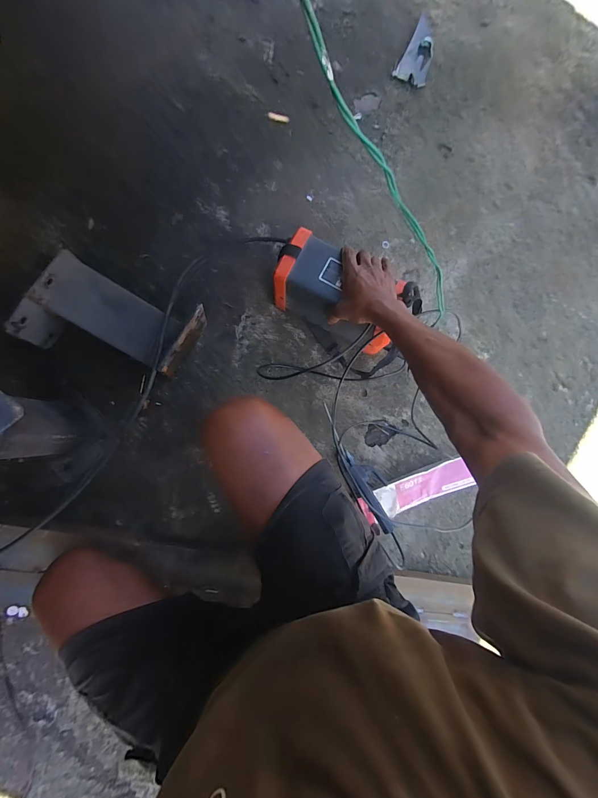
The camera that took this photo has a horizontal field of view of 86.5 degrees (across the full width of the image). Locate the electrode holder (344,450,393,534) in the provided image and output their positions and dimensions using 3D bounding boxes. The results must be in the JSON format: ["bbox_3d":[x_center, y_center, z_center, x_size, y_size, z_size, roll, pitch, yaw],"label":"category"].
[{"bbox_3d":[0.162,0.193,0.693,0.073,0.049,0.181,-24,76,-7],"label":"electrode holder"}]

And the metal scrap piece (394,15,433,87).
[{"bbox_3d":[0.292,-0.852,0.772,0.077,0.019,0.175,17,87,-7],"label":"metal scrap piece"}]

